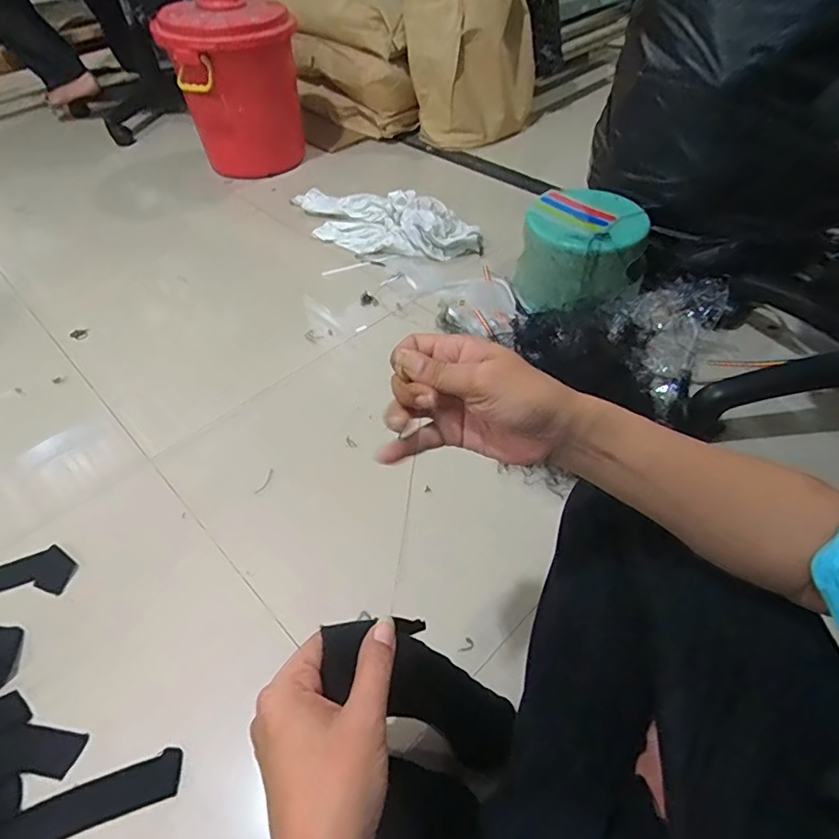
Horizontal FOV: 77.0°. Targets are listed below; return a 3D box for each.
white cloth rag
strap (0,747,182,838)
[{"bbox_3d":[-0.102,-0.491,1.293,0.521,0.086,0.188,14,50,14],"label":"white cloth rag"},{"bbox_3d":[-0.366,0.419,0.567,0.209,0.008,0.048,-18,42,-10],"label":"strap"}]

